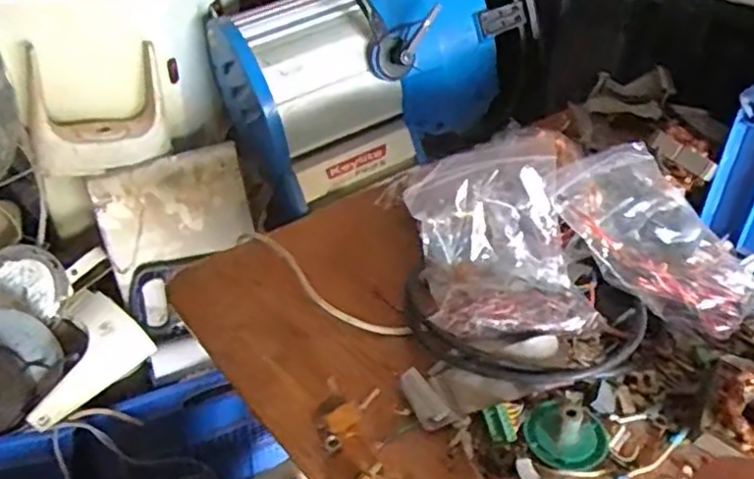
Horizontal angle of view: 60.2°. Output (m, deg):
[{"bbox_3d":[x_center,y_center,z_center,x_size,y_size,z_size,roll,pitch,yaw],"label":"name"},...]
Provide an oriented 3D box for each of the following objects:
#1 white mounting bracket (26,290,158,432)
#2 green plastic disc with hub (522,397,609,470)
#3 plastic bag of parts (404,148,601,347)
[{"bbox_3d":[-0.471,0.187,1.018,0.148,0.078,0.198,30,63,37],"label":"white mounting bracket"},{"bbox_3d":[0.164,0.153,0.549,0.066,0.034,0.074,18,39,20],"label":"green plastic disc with hub"},{"bbox_3d":[0.122,0.002,0.645,0.151,0.147,0.167,-4,36,-8],"label":"plastic bag of parts"}]

